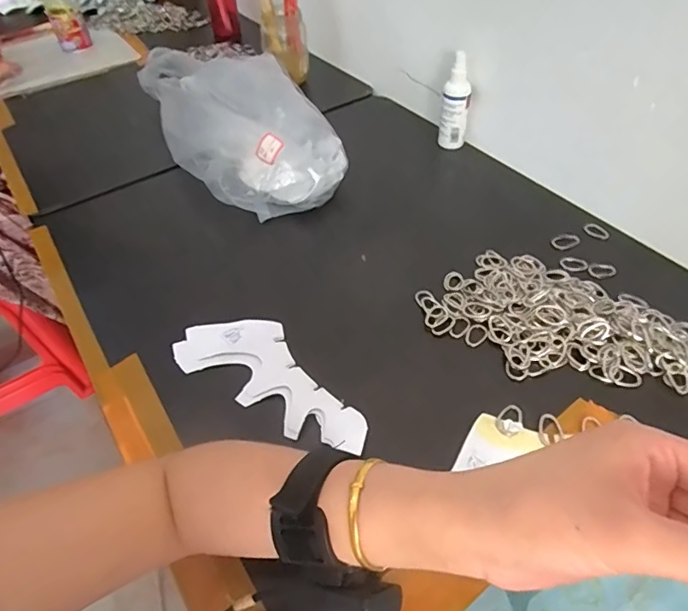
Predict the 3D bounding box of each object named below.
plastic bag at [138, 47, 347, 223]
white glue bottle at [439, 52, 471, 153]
[{"bbox_3d":[-0.136,-0.241,0.660,0.177,0.106,0.288,-37,56,-26],"label":"plastic bag"},{"bbox_3d":[0.160,-0.284,0.682,0.036,0.129,0.033,15,51,15],"label":"white glue bottle"}]

